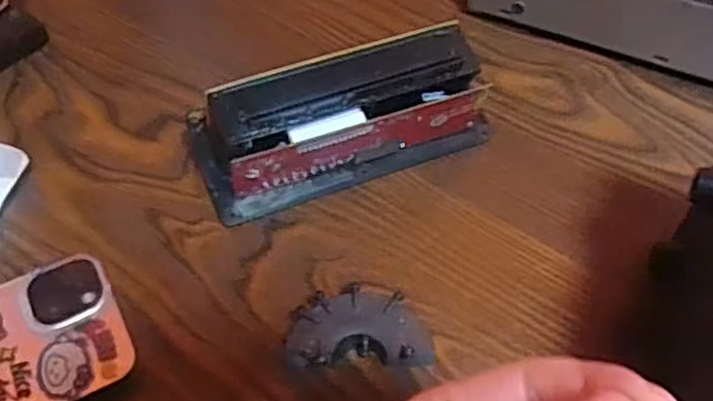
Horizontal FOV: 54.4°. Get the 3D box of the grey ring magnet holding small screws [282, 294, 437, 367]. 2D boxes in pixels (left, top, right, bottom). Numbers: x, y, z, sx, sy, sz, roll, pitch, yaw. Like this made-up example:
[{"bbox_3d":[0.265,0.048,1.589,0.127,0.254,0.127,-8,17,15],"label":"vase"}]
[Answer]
[{"bbox_3d":[0.002,0.057,0.295,0.059,0.015,0.032,1,50,0],"label":"grey ring magnet holding small screws"}]

